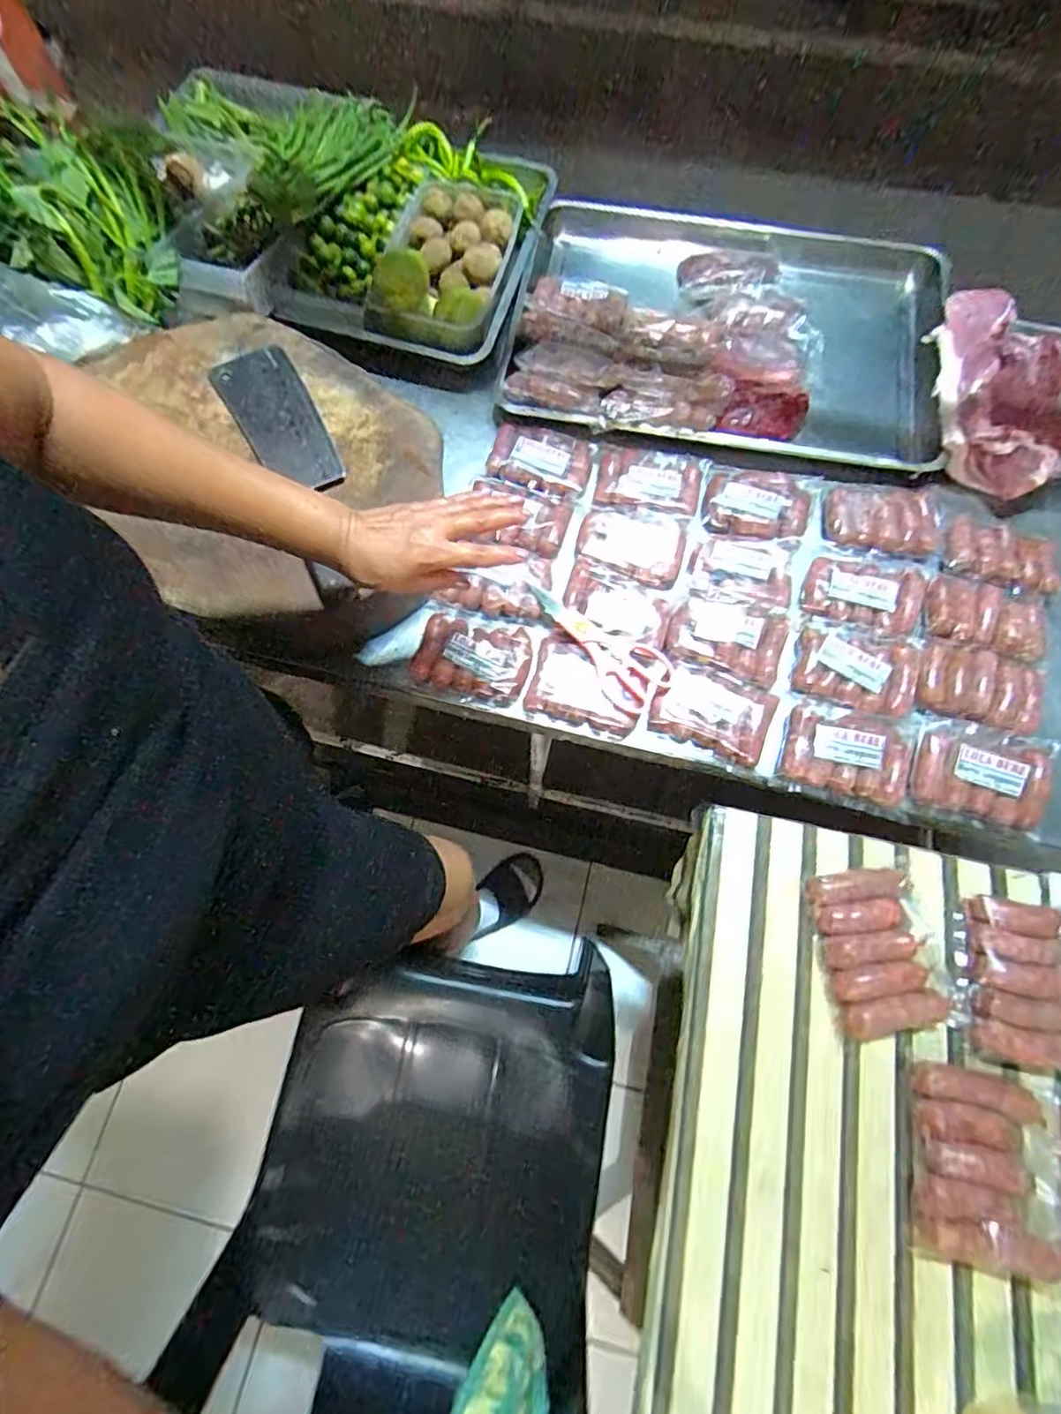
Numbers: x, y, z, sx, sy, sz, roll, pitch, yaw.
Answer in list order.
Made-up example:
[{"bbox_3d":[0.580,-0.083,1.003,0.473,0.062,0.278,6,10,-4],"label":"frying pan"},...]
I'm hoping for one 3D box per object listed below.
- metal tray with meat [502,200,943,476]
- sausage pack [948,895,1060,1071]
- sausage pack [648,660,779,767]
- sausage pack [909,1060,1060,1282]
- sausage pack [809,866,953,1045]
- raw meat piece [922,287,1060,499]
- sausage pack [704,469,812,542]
[{"bbox_3d":[0.272,-0.523,0.816,0.570,0.075,0.408,10,73,3],"label":"metal tray with meat"},{"bbox_3d":[0.423,0.240,0.518,0.089,0.021,0.134,15,73,5],"label":"sausage pack"},{"bbox_3d":[0.203,0.003,0.665,0.125,0.021,0.089,22,74,7],"label":"sausage pack"},{"bbox_3d":[0.369,0.371,0.476,0.116,0.025,0.134,11,73,4],"label":"sausage pack"},{"bbox_3d":[0.310,0.219,0.532,0.096,0.032,0.136,-7,73,-2],"label":"sausage pack"},{"bbox_3d":[0.602,-0.403,0.755,0.170,0.061,0.272,14,73,5],"label":"raw meat piece"},{"bbox_3d":[0.283,-0.253,0.745,0.126,0.019,0.102,11,73,4],"label":"sausage pack"}]

